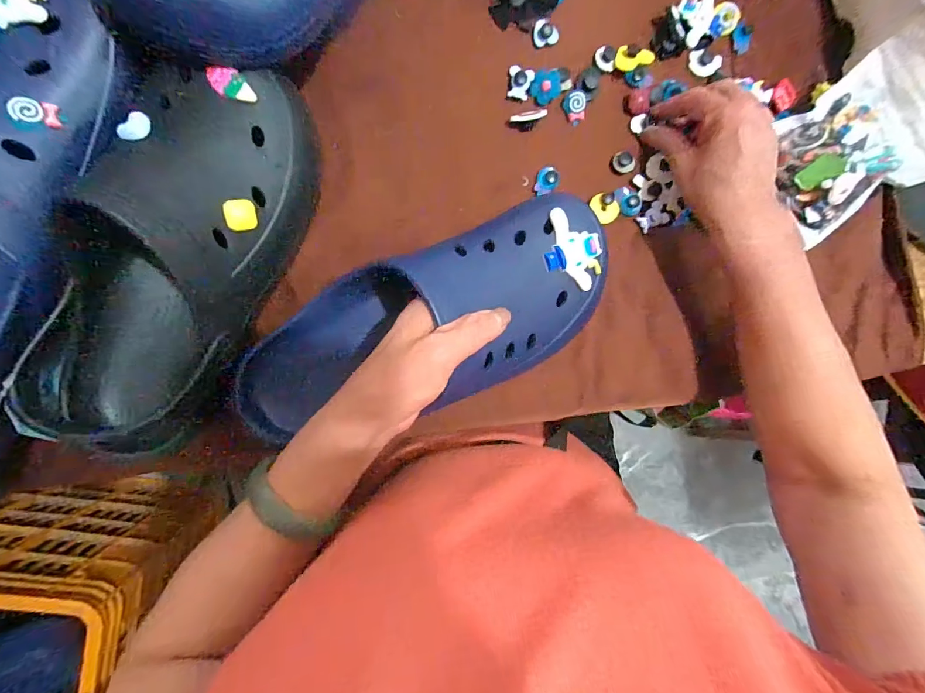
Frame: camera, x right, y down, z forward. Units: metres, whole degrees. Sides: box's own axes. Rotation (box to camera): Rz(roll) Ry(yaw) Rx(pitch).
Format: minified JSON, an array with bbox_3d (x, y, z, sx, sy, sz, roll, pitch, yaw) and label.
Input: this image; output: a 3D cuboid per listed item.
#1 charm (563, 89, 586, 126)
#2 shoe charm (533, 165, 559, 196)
[{"bbox_3d":[0.092,-0.197,0.353,0.016,0.009,0.026,-2,93,-8],"label":"charm"},{"bbox_3d":[0.069,-0.135,0.352,0.017,0.014,0.025,36,87,-8],"label":"shoe charm"}]

